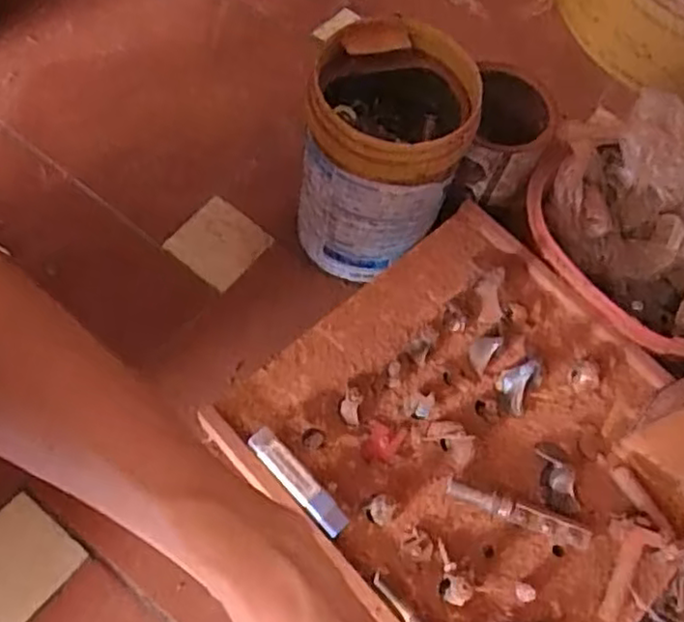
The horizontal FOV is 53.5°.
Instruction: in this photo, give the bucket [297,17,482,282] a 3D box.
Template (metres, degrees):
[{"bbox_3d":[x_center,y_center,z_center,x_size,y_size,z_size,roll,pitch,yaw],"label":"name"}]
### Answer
[{"bbox_3d":[0.035,-0.125,0.566,0.118,0.183,0.121,3,62,-6],"label":"bucket"}]

